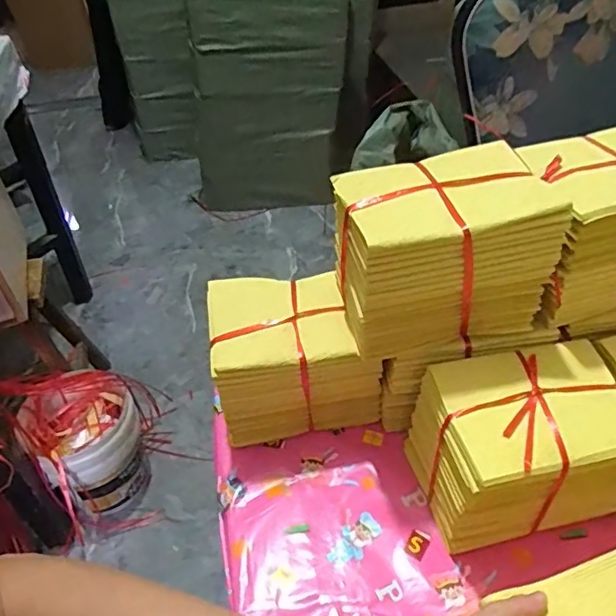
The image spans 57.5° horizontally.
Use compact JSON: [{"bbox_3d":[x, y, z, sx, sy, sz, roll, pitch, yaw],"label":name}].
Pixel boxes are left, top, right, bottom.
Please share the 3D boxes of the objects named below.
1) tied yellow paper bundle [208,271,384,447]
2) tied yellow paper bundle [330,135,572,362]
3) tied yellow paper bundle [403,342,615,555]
[{"bbox_3d":[-0.013,0.050,0.593,0.163,0.140,0.116,-6,43,-3],"label":"tied yellow paper bundle"},{"bbox_3d":[0.117,-0.046,0.508,0.169,0.144,0.111,-9,44,-6],"label":"tied yellow paper bundle"},{"bbox_3d":[0.195,0.129,0.512,0.172,0.138,0.128,-10,44,-6],"label":"tied yellow paper bundle"}]

